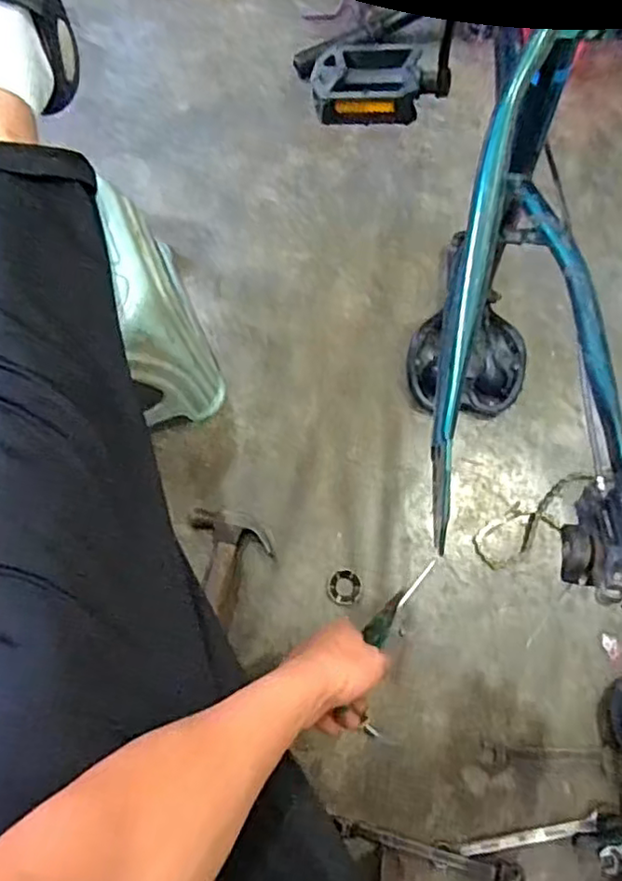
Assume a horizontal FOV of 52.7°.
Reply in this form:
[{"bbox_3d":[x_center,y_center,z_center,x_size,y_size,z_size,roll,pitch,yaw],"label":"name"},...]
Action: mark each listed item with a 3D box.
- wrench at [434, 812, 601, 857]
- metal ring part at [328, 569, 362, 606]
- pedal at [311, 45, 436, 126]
[{"bbox_3d":[0.228,0.436,0.690,0.176,0.009,0.022,-10,76,-3],"label":"wrench"},{"bbox_3d":[0.041,0.177,0.755,0.039,0.010,0.041,11,76,2],"label":"metal ring part"},{"bbox_3d":[0.051,-0.298,0.526,0.092,0.029,0.091,3,55,7],"label":"pedal"}]

